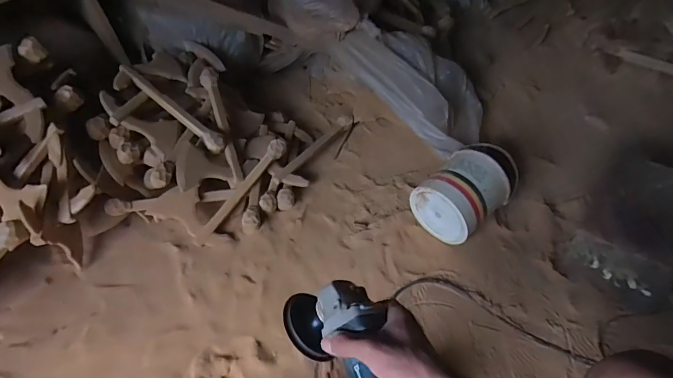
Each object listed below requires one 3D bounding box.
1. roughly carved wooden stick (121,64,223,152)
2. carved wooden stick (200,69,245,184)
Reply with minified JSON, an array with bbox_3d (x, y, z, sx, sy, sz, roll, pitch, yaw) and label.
[{"bbox_3d":[-0.472,-0.235,1.137,0.367,0.048,0.042,39,55,0],"label":"roughly carved wooden stick"},{"bbox_3d":[-0.343,-0.196,1.181,0.053,0.038,0.372,-16,80,-13],"label":"carved wooden stick"}]

